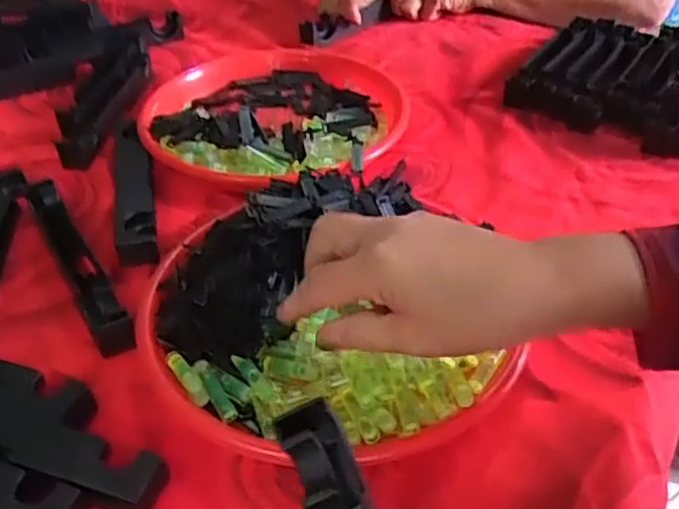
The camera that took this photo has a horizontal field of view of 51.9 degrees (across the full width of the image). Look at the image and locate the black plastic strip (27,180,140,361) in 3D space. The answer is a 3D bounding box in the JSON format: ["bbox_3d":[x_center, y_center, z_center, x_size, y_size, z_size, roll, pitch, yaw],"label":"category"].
[{"bbox_3d":[-0.197,0.005,0.524,0.024,0.031,0.200,-23,46,-23],"label":"black plastic strip"}]

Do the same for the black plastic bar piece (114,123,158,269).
[{"bbox_3d":[-0.179,-0.065,0.608,0.030,0.025,0.206,-11,42,-10],"label":"black plastic bar piece"}]

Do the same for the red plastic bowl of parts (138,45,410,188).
[{"bbox_3d":[-0.061,-0.145,0.683,0.241,0.047,0.259,-1,41,1],"label":"red plastic bowl of parts"}]

